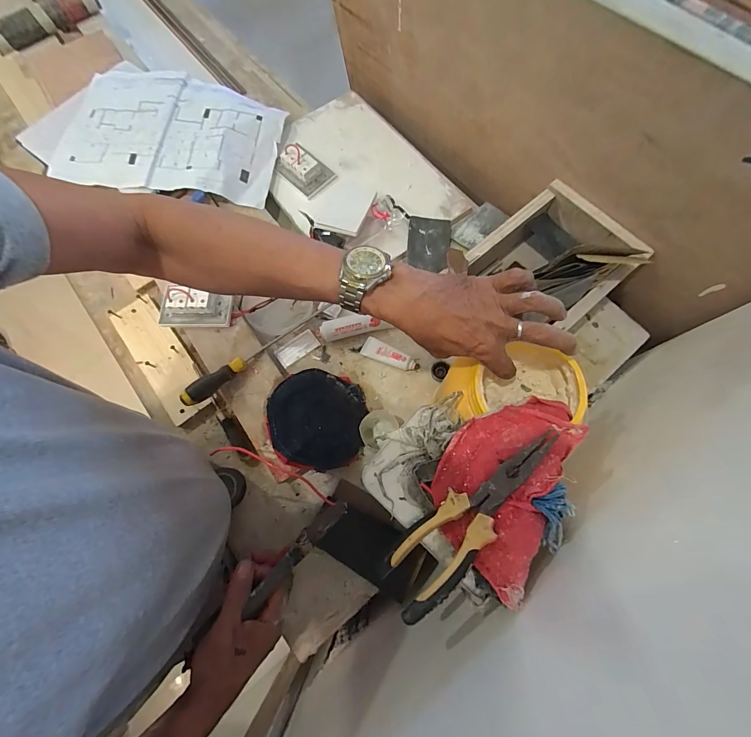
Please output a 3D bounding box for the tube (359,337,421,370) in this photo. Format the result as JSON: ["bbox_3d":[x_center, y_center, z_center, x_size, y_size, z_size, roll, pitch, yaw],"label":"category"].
[{"bbox_3d":[0.024,-0.020,0.597,0.101,0.021,0.034,26,75,10],"label":"tube"}]

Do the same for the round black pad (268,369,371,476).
[{"bbox_3d":[-0.091,0.076,0.541,0.145,0.027,0.150,4,67,-10],"label":"round black pad"}]

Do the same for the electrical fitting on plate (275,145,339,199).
[{"bbox_3d":[-0.142,-0.395,0.670,0.079,0.038,0.116,-43,76,-11],"label":"electrical fitting on plate"}]

